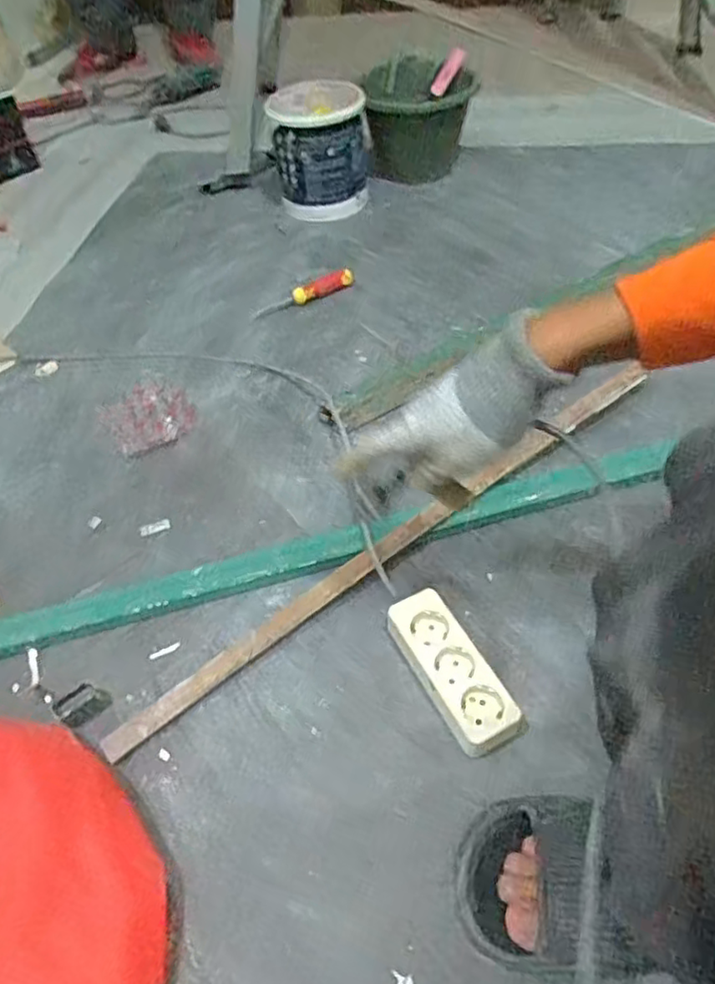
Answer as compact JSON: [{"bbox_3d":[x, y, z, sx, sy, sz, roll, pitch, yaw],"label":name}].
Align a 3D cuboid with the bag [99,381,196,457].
[{"bbox_3d":[-0.298,-0.110,0.894,0.118,0.014,0.126,-31,55,-21],"label":"bag"}]

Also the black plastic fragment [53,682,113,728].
[{"bbox_3d":[-0.269,0.208,0.611,0.044,0.019,0.029,-38,57,-25],"label":"black plastic fragment"}]

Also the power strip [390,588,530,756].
[{"bbox_3d":[0.091,0.174,0.603,0.065,0.044,0.163,-22,52,-14],"label":"power strip"}]

